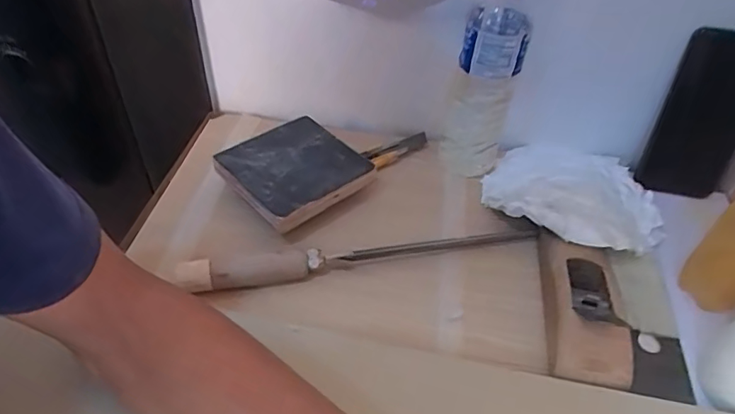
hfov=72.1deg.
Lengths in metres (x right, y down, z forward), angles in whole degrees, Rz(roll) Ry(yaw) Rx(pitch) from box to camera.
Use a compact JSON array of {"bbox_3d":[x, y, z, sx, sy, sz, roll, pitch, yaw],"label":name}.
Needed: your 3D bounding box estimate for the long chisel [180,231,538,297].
[{"bbox_3d":[-0.001,0.045,0.463,0.324,0.033,0.028,-7,46,-12],"label":"long chisel"}]

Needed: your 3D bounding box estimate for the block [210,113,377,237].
[{"bbox_3d":[-0.075,-0.037,0.513,0.114,0.027,0.121,36,53,28],"label":"block"}]

